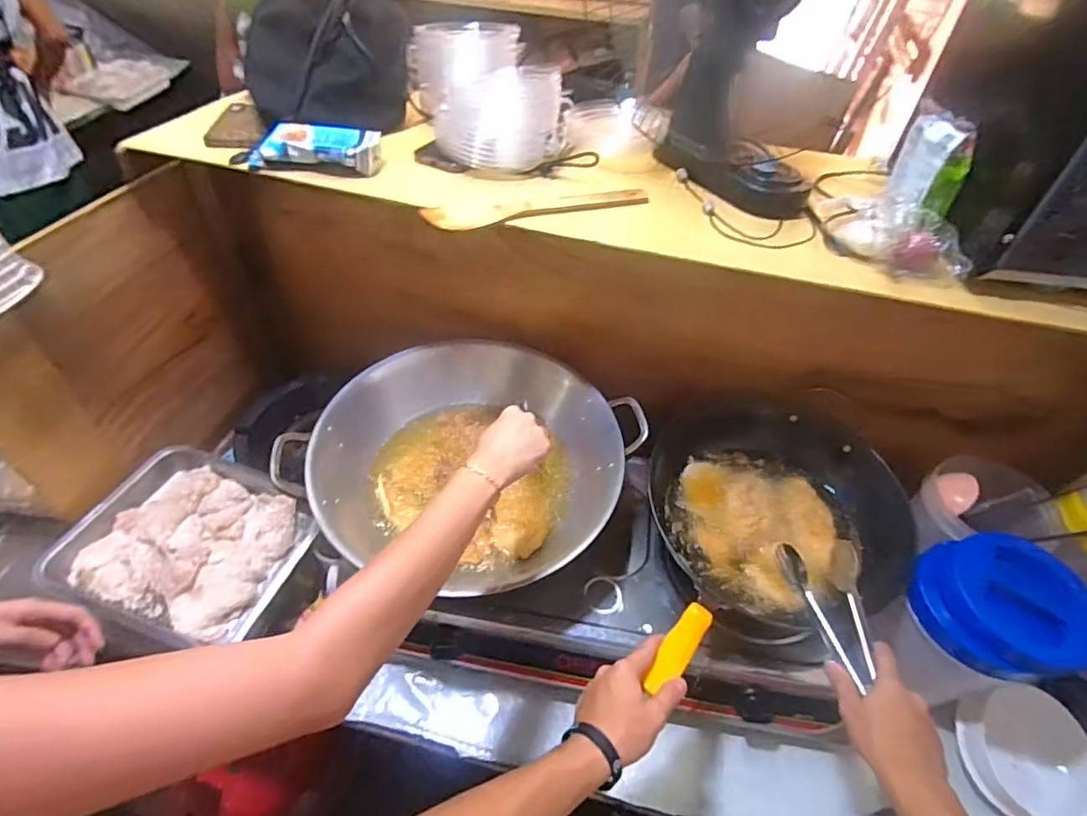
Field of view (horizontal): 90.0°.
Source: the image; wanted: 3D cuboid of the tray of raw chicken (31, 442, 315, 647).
[{"bbox_3d":[-0.506,0.189,0.781,0.288,0.054,0.253,17,49,10],"label":"tray of raw chicken"}]

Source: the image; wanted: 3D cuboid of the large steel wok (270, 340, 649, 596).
[{"bbox_3d":[-0.088,0.079,0.758,0.448,0.157,0.338,-11,50,-14],"label":"large steel wok"}]

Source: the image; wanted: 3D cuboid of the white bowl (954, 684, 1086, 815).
[{"bbox_3d":[0.618,0.448,0.701,0.145,0.071,0.148,3,48,-3],"label":"white bowl"}]

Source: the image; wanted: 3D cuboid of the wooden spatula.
[{"bbox_3d":[-0.005,-0.252,0.665,0.282,0.015,0.059,-13,51,-17],"label":"wooden spatula"}]

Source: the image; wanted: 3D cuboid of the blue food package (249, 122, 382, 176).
[{"bbox_3d":[-0.282,-0.325,0.682,0.148,0.036,0.065,-1,48,-6],"label":"blue food package"}]

